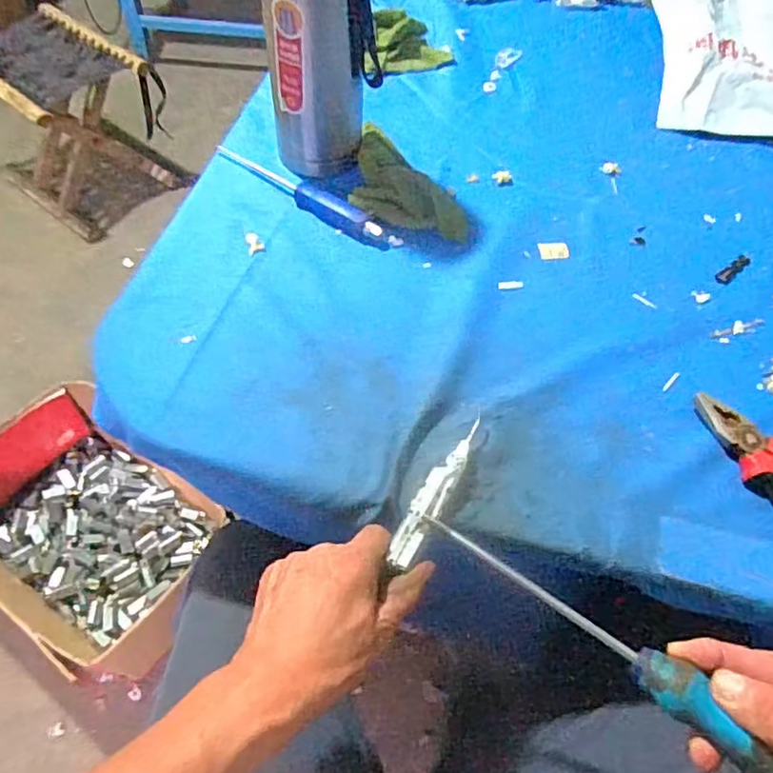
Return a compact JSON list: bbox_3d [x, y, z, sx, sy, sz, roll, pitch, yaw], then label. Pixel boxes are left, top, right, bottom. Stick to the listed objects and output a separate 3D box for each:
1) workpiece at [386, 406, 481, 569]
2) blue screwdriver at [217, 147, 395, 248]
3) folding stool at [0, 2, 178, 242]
[{"bbox_3d":[0.035,0.065,0.405,0.018,0.019,0.119,28,66,14],"label":"workpiece"},{"bbox_3d":[-0.080,-0.176,0.558,0.195,0.018,0.023,32,62,16],"label":"blue screwdriver"},{"bbox_3d":[-0.689,-0.567,1.381,0.296,0.358,0.294,34,61,17],"label":"folding stool"}]

